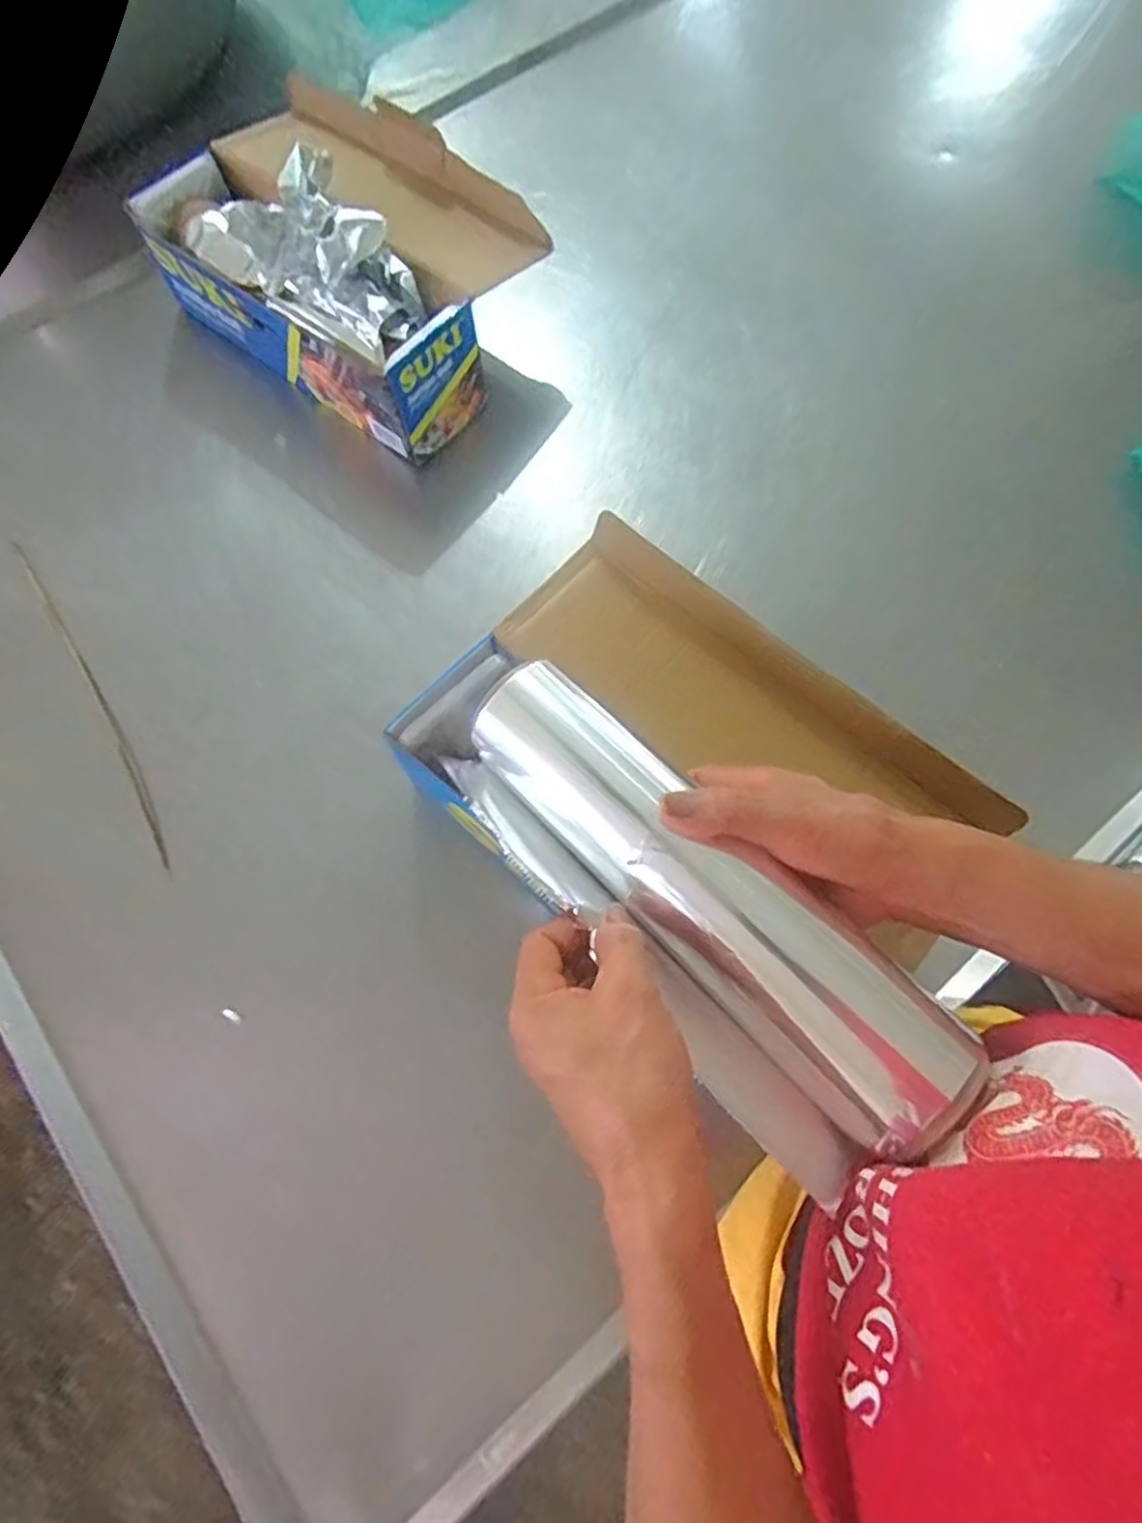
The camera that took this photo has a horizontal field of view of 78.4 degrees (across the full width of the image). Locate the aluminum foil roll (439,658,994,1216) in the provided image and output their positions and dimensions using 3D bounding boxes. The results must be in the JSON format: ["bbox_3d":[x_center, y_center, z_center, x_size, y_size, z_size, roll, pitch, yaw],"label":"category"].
[{"bbox_3d":[0.057,0.074,0.384,0.106,0.050,0.312,-41,69,-14],"label":"aluminum foil roll"}]

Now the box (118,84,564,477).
[{"bbox_3d":[-0.208,-0.475,0.671,0.352,0.122,0.226,39,74,13],"label":"box"}]

